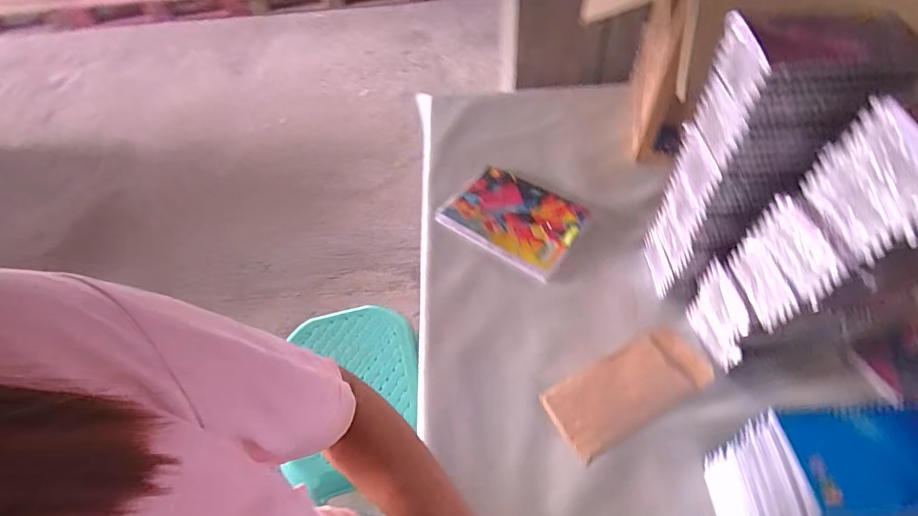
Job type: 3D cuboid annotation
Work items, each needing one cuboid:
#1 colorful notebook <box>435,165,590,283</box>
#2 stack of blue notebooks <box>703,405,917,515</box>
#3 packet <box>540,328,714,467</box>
[{"bbox_3d":[0.087,-0.066,0.731,0.204,0.023,0.150,28,60,23],"label":"colorful notebook"},{"bbox_3d":[0.333,0.213,0.418,0.136,0.148,0.106,-3,53,2],"label":"stack of blue notebooks"},{"bbox_3d":[0.211,0.156,0.562,0.208,0.011,0.087,-25,55,-15],"label":"packet"}]

